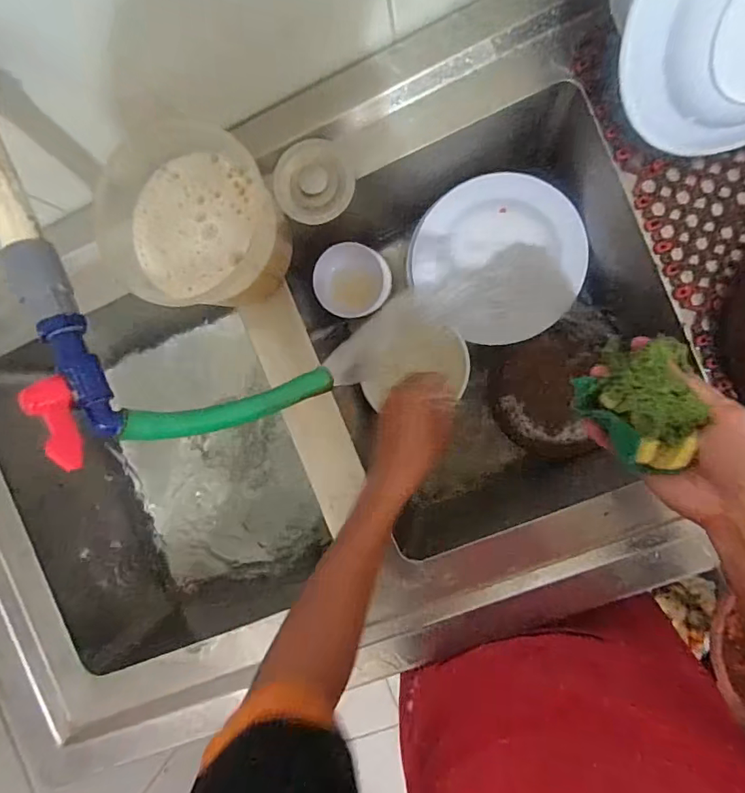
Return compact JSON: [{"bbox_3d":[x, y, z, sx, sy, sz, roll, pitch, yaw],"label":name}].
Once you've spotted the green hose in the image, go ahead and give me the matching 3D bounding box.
[{"bbox_3d":[-0.100,0.008,0.366,0.153,0.024,0.025,-16,89,-32],"label":"green hose"}]

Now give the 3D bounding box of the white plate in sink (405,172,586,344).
[{"bbox_3d":[0.171,-0.186,0.684,0.225,0.018,0.215,5,113,12],"label":"white plate in sink"}]

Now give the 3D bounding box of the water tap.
[{"bbox_3d":[-0.182,-0.003,0.304,0.026,0.050,0.096,-31,79,32],"label":"water tap"}]

